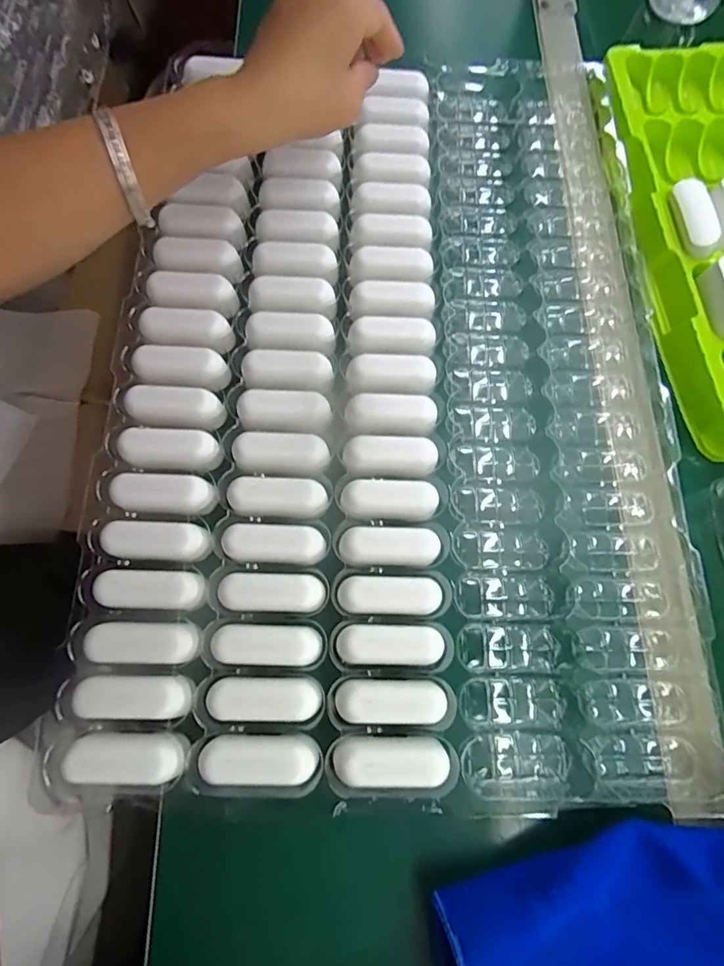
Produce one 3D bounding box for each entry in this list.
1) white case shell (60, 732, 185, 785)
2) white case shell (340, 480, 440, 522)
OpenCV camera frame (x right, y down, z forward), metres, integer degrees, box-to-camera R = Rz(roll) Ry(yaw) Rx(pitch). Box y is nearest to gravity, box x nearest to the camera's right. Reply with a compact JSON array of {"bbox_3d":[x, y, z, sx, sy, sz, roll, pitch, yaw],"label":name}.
[{"bbox_3d":[-0.130,0.151,0.263,0.060,0.015,0.024,1,71,-1],"label":"white case shell"},{"bbox_3d":[0.018,0.012,0.315,0.062,0.015,0.024,2,71,-1],"label":"white case shell"}]

